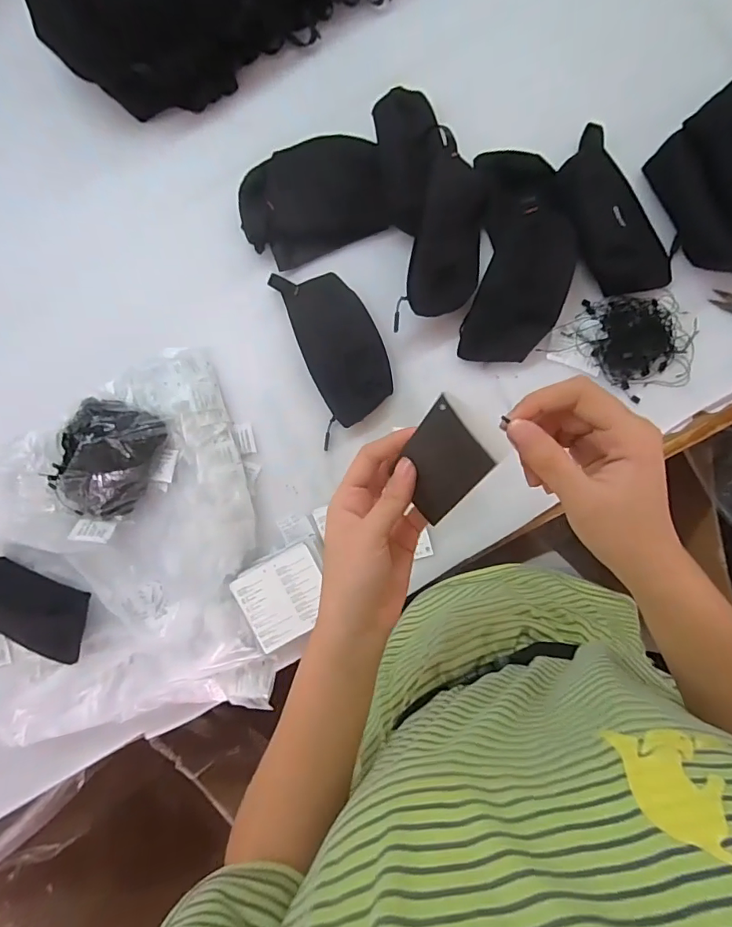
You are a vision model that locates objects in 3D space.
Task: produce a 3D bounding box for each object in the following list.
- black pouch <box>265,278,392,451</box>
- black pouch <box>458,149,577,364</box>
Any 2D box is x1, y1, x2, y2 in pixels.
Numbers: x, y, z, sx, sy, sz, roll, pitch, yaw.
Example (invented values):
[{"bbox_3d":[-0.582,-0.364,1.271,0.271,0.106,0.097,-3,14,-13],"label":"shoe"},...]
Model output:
[{"bbox_3d":[-0.035,-0.149,0.591,0.104,0.031,0.201,-17,87,3],"label":"black pouch"},{"bbox_3d":[0.188,-0.257,0.574,0.124,0.044,0.264,5,88,4],"label":"black pouch"}]

